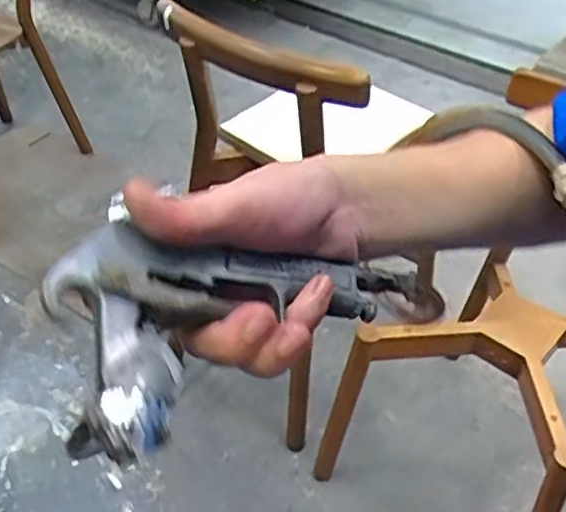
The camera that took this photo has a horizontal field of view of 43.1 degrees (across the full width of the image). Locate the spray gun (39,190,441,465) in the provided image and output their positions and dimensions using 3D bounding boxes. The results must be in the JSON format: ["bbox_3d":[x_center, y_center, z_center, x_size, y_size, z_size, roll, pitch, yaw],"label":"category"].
[{"bbox_3d":[-0.001,0.021,0.340,0.222,0.048,0.095,-8,39,-39],"label":"spray gun"}]

